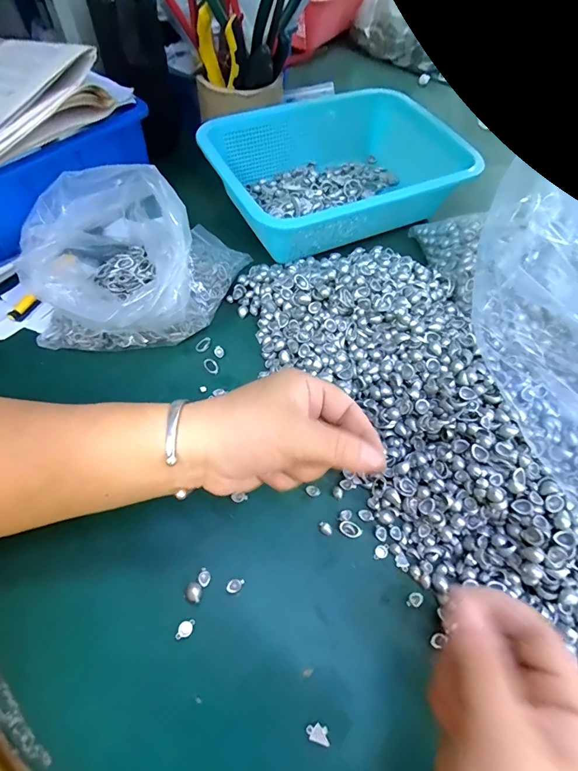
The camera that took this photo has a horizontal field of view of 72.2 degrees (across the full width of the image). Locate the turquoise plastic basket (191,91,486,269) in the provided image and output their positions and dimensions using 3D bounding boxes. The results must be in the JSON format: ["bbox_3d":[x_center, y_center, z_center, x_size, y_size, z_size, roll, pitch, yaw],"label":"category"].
[{"bbox_3d":[0.055,-0.238,0.441,0.264,0.065,0.191,-24,62,-17],"label":"turquoise plastic basket"}]

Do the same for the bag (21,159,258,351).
[{"bbox_3d":[-0.138,-0.113,0.343,0.144,0.093,0.170,20,59,9],"label":"bag"}]

